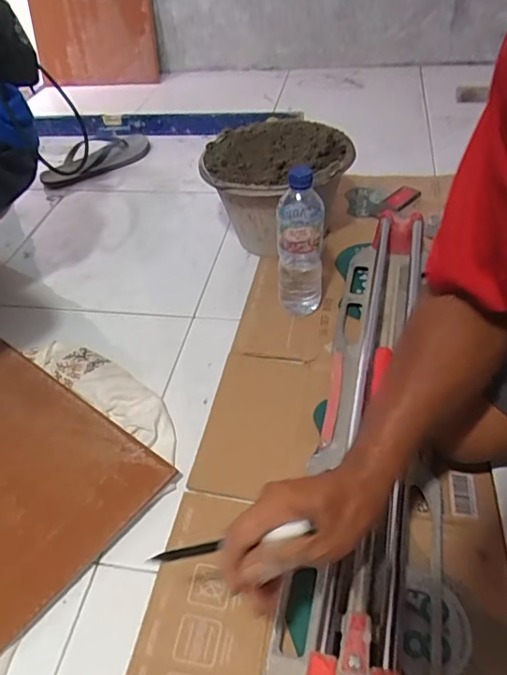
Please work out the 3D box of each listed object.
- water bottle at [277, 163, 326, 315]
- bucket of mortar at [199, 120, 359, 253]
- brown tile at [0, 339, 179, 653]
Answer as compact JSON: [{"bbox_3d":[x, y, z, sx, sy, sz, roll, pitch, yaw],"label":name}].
[{"bbox_3d":[0.068,-0.134,0.764,0.066,0.219,0.073,1,44,7],"label":"water bottle"},{"bbox_3d":[0.049,-0.271,0.930,0.232,0.154,0.248,-3,44,3],"label":"bucket of mortar"},{"bbox_3d":[-0.317,0.148,0.651,0.390,0.015,0.241,26,53,31],"label":"brown tile"}]

